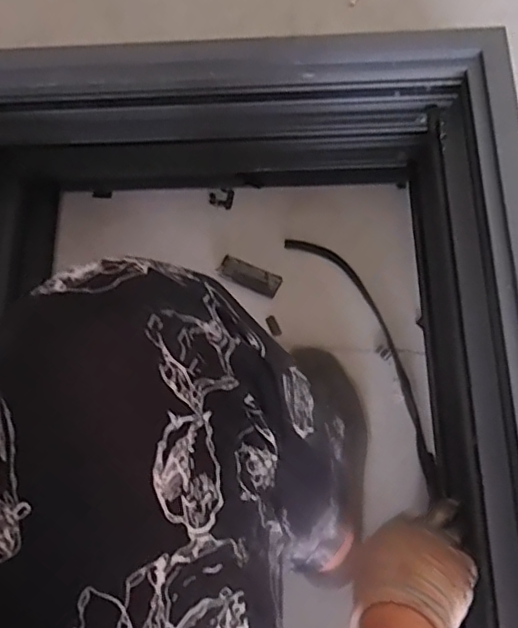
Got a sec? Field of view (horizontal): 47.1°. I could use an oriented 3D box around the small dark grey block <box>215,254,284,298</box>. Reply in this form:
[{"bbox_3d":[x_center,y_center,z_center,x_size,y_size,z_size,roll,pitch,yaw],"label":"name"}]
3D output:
[{"bbox_3d":[-0.011,-0.046,0.716,0.076,0.007,0.030,22,75,10],"label":"small dark grey block"}]

